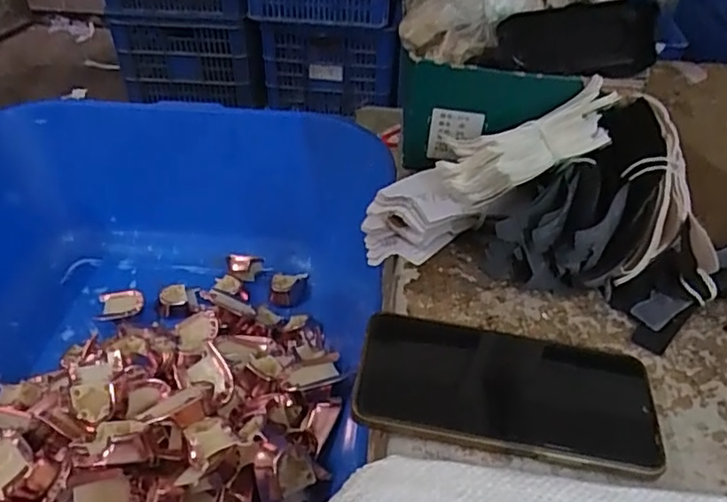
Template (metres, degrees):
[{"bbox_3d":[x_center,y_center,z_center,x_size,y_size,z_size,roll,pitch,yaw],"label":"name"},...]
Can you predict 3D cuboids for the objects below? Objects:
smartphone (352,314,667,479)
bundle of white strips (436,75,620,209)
[{"bbox_3d":[0.079,0.077,0.341,0.161,0.015,0.075,8,41,6],"label":"smartphone"},{"bbox_3d":[0.119,-0.077,0.429,0.144,0.039,0.057,-26,48,-12],"label":"bundle of white strips"}]

